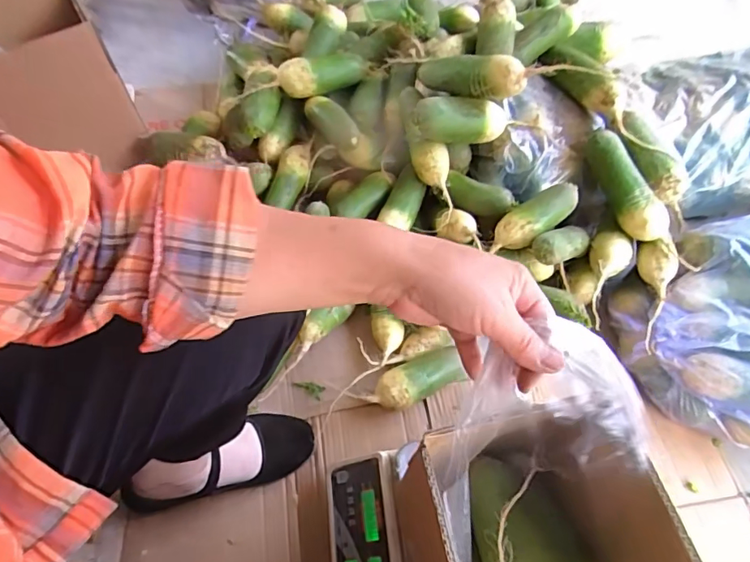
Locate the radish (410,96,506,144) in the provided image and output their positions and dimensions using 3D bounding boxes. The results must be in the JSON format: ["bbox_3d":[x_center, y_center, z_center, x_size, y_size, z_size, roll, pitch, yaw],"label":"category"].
[{"bbox_3d":[0.133,-0.243,0.744,0.164,0.060,0.056,-5,60,-20],"label":"radish"}]

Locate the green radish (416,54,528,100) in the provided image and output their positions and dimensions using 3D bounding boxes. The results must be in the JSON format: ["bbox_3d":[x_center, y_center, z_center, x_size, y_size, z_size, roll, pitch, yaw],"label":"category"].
[{"bbox_3d":[0.141,-0.316,0.745,0.191,0.054,0.047,23,59,37],"label":"green radish"}]

